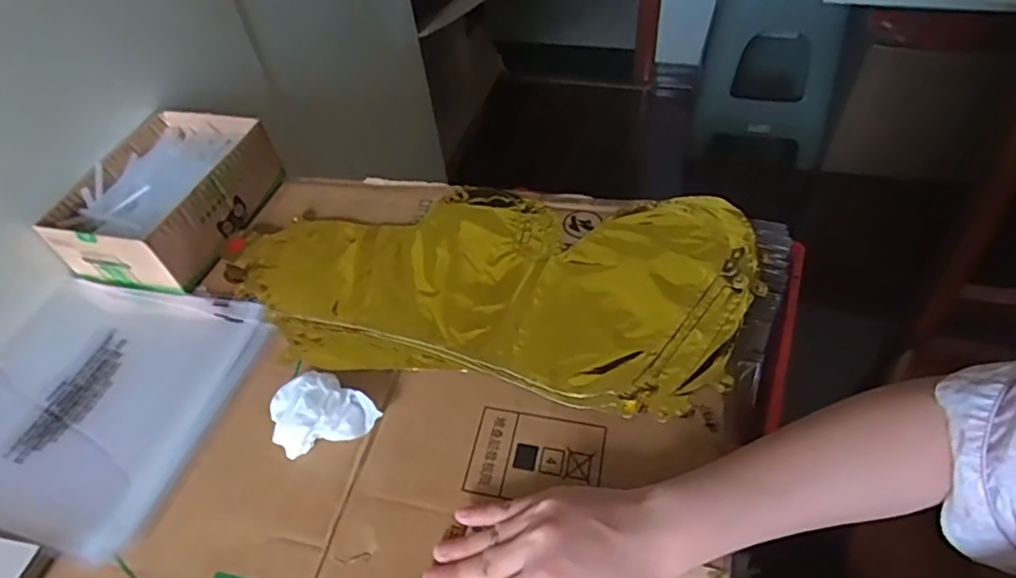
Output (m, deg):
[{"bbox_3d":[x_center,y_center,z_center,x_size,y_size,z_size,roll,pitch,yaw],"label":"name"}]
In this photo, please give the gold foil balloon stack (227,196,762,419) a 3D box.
[{"bbox_3d":[-0.019,-0.008,0.517,0.450,0.015,0.222,2,49,8],"label":"gold foil balloon stack"}]

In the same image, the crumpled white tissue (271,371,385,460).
[{"bbox_3d":[-0.132,0.085,0.436,0.070,0.029,0.051,-15,49,-8],"label":"crumpled white tissue"}]

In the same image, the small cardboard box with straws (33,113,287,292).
[{"bbox_3d":[-0.331,-0.092,0.594,0.135,0.066,0.187,9,50,13],"label":"small cardboard box with straws"}]

